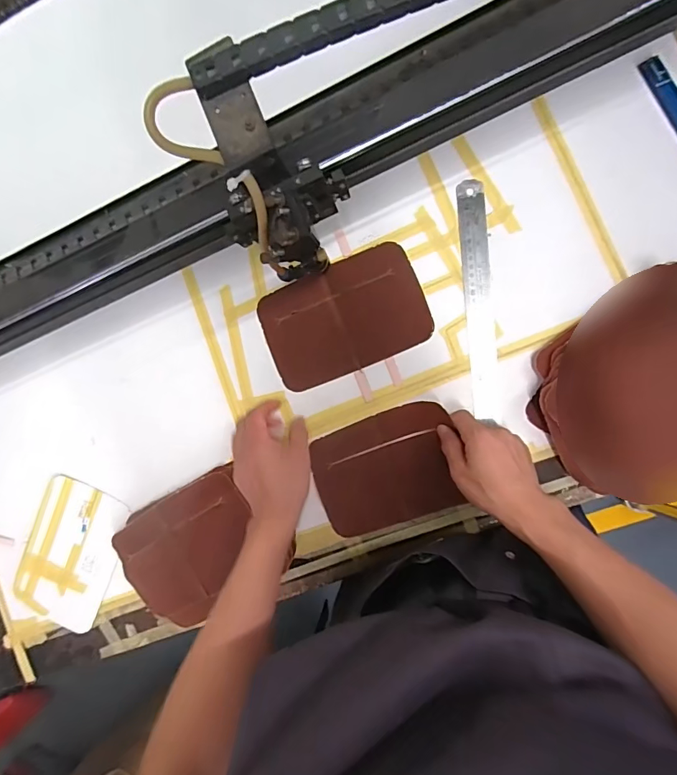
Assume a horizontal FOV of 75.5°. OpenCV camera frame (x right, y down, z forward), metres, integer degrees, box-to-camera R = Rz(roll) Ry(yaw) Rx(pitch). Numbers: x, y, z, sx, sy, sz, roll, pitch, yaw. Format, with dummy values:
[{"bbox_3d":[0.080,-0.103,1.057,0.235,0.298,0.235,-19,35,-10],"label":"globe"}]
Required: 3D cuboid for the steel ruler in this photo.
[{"bbox_3d":[0.167,-0.101,0.519,0.031,0.004,0.277,-5,93,9],"label":"steel ruler"}]

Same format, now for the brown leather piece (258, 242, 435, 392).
[{"bbox_3d":[0.005,-0.087,0.547,0.197,0.006,0.131,-24,89,9],"label":"brown leather piece"}]

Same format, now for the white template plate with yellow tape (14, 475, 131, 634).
[{"bbox_3d":[-0.373,0.232,0.611,0.135,0.007,0.196,24,93,6],"label":"white template plate with yellow tape"}]

